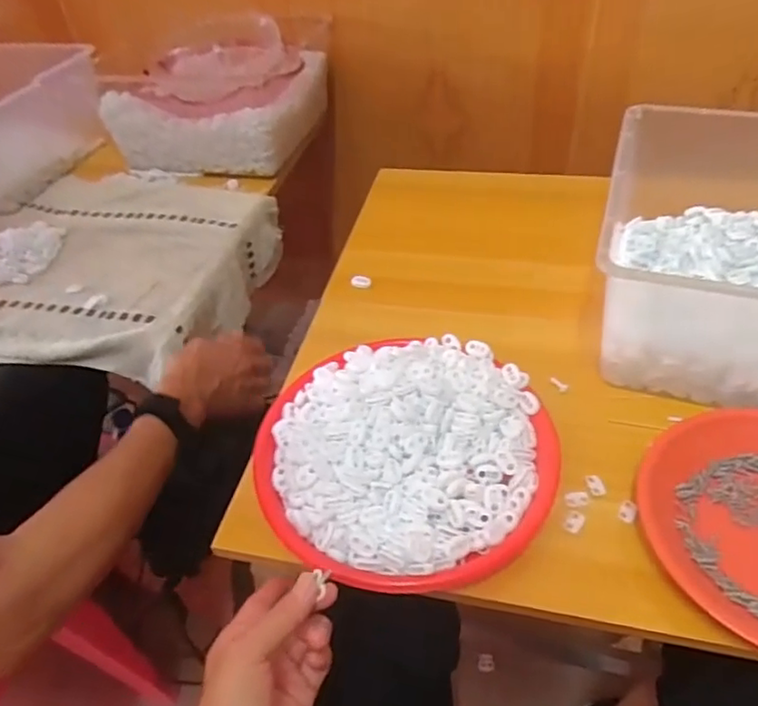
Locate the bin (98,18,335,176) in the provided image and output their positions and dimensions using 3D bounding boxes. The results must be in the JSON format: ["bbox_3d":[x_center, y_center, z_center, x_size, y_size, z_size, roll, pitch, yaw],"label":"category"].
[{"bbox_3d":[-0.222,-0.382,0.903,0.217,0.133,0.283,12,48,19],"label":"bin"}]

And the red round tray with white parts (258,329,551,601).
[{"bbox_3d":[0.023,0.079,0.497,0.234,0.045,0.215,-4,45,4],"label":"red round tray with white parts"}]

